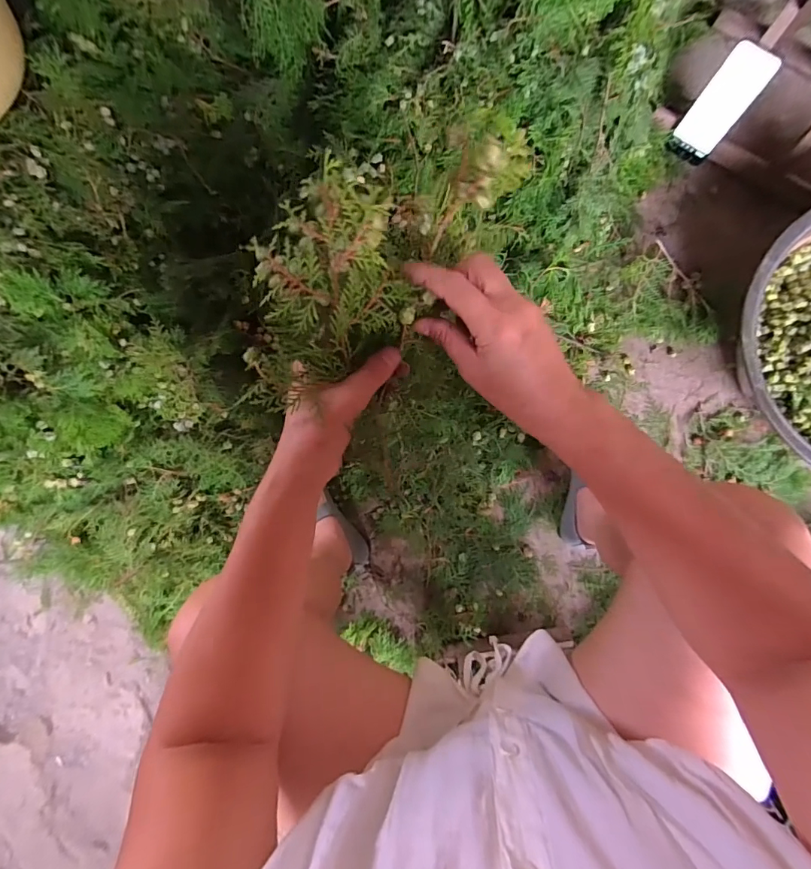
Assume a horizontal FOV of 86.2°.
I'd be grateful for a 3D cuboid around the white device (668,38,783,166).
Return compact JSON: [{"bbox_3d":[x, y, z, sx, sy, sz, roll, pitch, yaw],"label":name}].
[{"bbox_3d":[0.509,-0.531,0.701,0.071,0.155,0.024,39,62,6],"label":"white device"}]

